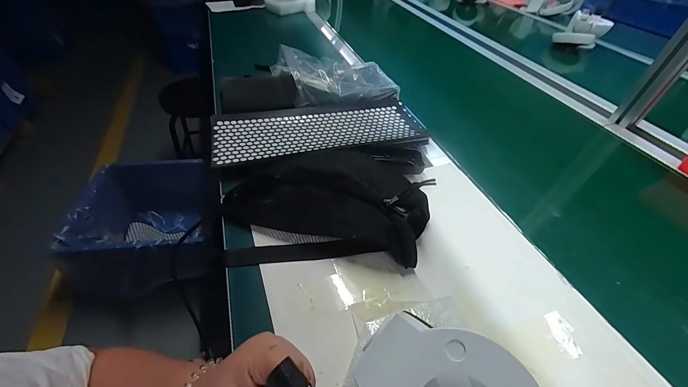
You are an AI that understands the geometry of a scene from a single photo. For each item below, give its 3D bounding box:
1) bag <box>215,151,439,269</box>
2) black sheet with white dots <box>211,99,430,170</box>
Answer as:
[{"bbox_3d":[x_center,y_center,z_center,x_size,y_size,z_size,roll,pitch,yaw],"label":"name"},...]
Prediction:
[{"bbox_3d":[-0.026,0.017,0.380,0.271,0.066,0.136,1,45,-2],"label":"bag"},{"bbox_3d":[-0.037,-0.116,0.526,0.374,0.021,0.135,-12,47,-14],"label":"black sheet with white dots"}]

